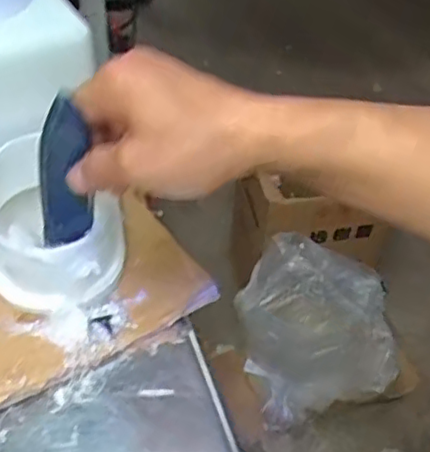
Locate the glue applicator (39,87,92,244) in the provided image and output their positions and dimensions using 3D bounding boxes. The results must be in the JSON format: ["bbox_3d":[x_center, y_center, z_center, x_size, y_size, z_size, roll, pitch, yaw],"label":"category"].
[{"bbox_3d":[-0.091,-0.028,0.387,0.031,0.128,0.009,-2,51,-13],"label":"glue applicator"}]

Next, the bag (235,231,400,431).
[{"bbox_3d":[0.168,0.178,1.068,0.252,0.274,0.187,-2,43,-9],"label":"bag"}]

